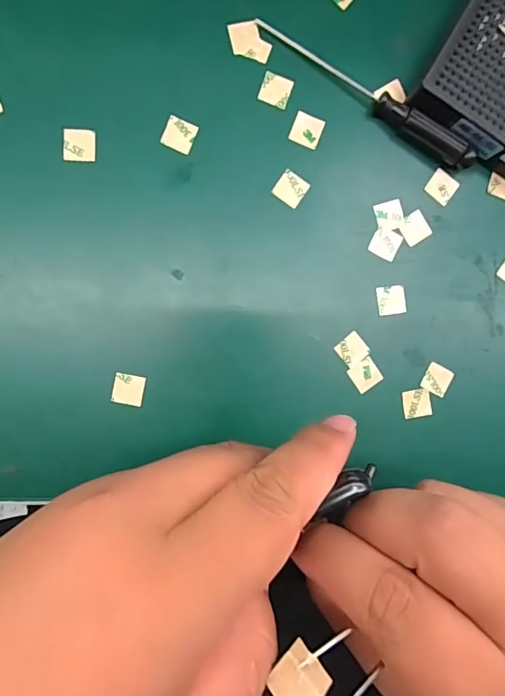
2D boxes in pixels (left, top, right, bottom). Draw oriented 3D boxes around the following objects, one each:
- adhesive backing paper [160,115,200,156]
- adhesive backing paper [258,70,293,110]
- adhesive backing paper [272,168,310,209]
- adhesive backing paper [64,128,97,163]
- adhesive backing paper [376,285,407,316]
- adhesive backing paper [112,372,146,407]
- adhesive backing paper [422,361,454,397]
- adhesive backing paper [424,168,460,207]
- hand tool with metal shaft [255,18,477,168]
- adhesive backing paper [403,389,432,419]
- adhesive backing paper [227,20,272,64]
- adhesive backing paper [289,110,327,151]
[{"bbox_3d":[-0.037,-0.110,0.241,0.016,0.004,0.015,20,91,-7],"label":"adhesive backing paper"},{"bbox_3d":[0.013,-0.135,0.246,0.015,0.004,0.015,18,92,-5],"label":"adhesive backing paper"},{"bbox_3d":[0.020,-0.084,0.248,0.016,0.004,0.016,34,89,-6],"label":"adhesive backing paper"},{"bbox_3d":[-0.087,-0.102,0.237,0.016,0.004,0.016,1,93,-10],"label":"adhesive backing paper"},{"bbox_3d":[0.076,-0.026,0.255,0.016,0.004,0.015,-7,91,-4],"label":"adhesive backing paper"},{"bbox_3d":[-0.064,0.022,0.243,0.016,0.004,0.015,12,86,-10],"label":"adhesive backing paper"},{"bbox_3d":[0.103,0.018,0.258,0.015,0.004,0.016,25,89,-6],"label":"adhesive backing paper"},{"bbox_3d":[0.104,-0.088,0.256,0.015,0.004,0.016,35,91,-5],"label":"adhesive backing paper"},{"bbox_3d":[0.061,-0.132,0.243,0.128,0.014,0.011,34,88,-6],"label":"hand tool with metal shaft"},{"bbox_3d":[0.091,0.031,0.259,0.015,0.004,0.015,-10,91,-1],"label":"adhesive backing paper"},{"bbox_3d":[-0.001,-0.159,0.243,0.019,0.004,0.021,-12,95,-3],"label":"adhesive backing paper"},{"bbox_3d":[0.029,-0.116,0.248,0.016,0.004,0.016,20,91,-4],"label":"adhesive backing paper"}]

